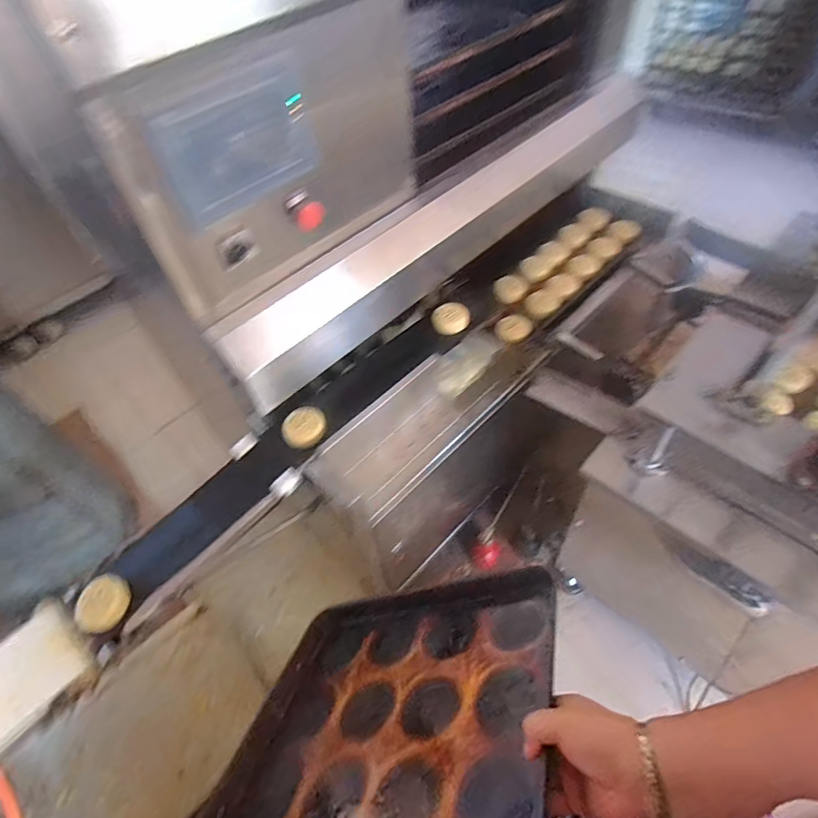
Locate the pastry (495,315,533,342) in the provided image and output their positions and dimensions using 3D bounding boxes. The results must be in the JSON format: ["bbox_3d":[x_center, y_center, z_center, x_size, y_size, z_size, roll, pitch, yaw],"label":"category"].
[{"bbox_3d":[0.239,-0.181,1.124,0.078,0.034,0.064,6,52,11],"label":"pastry"}]

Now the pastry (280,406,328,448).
[{"bbox_3d":[-0.189,0.033,0.899,0.079,0.016,0.069,-26,88,-20],"label":"pastry"}]

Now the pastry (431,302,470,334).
[{"bbox_3d":[0.090,-0.197,1.056,0.079,0.032,0.080,-3,51,4],"label":"pastry"}]

